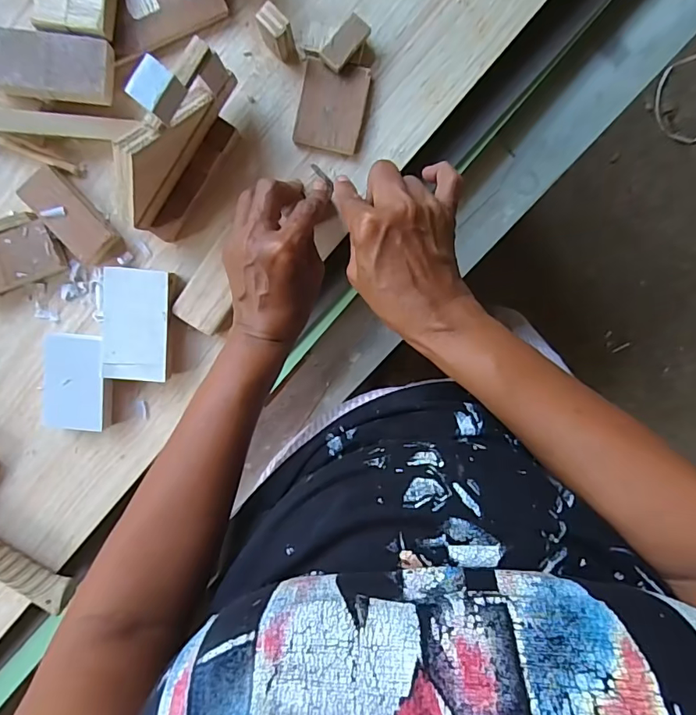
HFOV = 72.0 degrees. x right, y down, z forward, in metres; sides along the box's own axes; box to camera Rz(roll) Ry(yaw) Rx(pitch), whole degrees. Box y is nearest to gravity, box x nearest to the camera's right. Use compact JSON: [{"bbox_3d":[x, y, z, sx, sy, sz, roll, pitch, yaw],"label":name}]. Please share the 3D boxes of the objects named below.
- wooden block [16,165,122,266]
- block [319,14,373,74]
[{"bbox_3d":[-0.226,-0.114,0.393,0.036,0.021,0.077,-39,99,4],"label":"wooden block"},{"bbox_3d":[-0.001,-0.241,0.367,0.020,0.007,0.042,43,95,-8],"label":"block"}]

